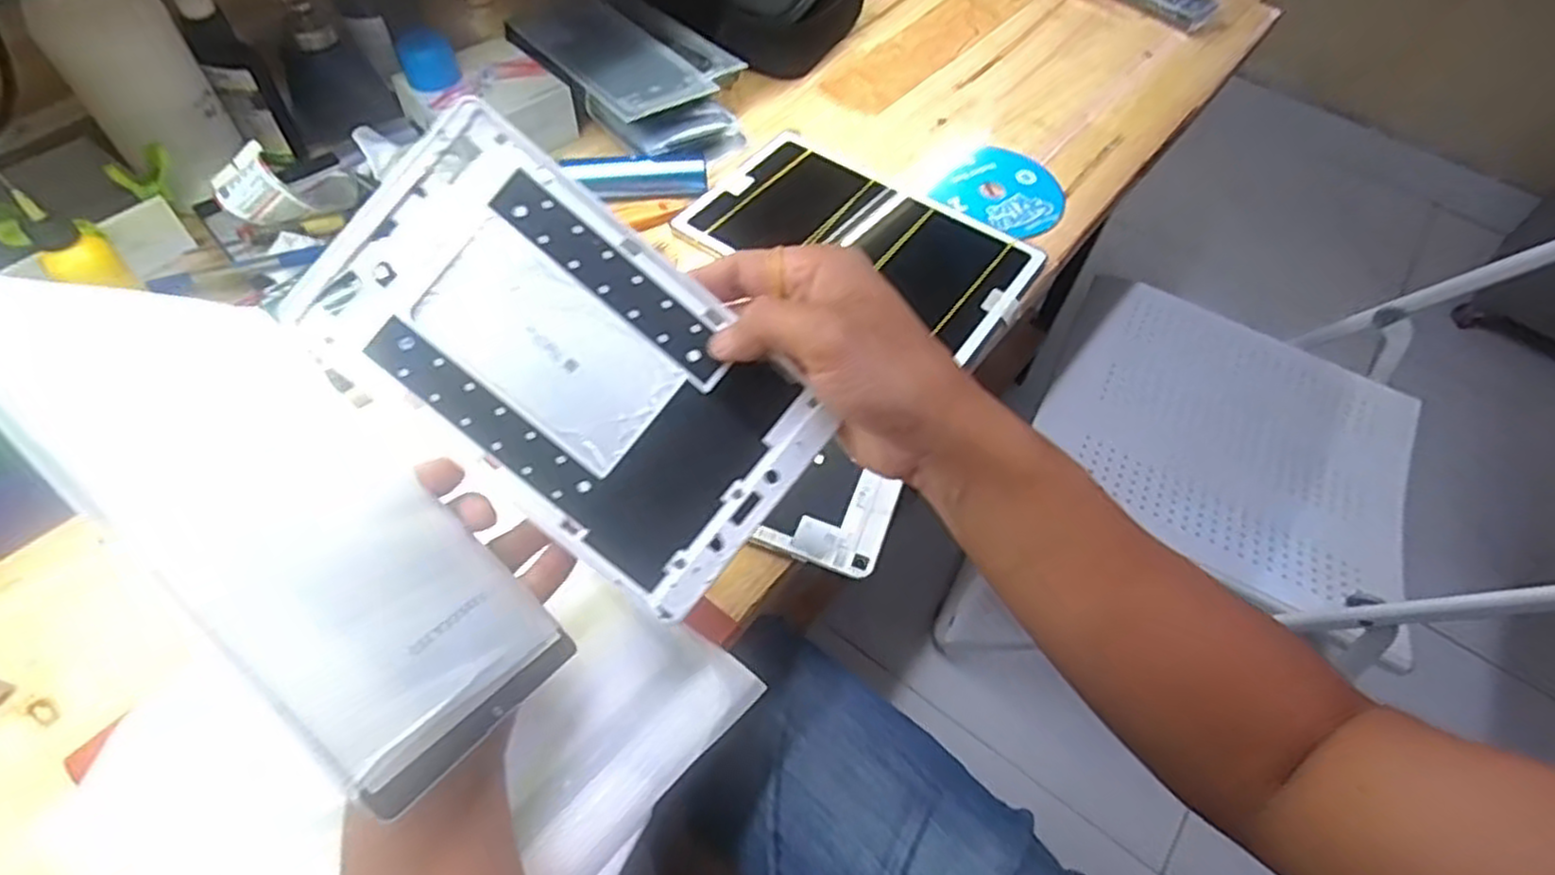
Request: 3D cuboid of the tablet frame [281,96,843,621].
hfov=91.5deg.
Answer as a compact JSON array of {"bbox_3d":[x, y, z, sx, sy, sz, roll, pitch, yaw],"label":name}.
[{"bbox_3d":[-0.086,-0.030,0.320,0.204,0.005,0.119,40,88,-6],"label":"tablet frame"}]

